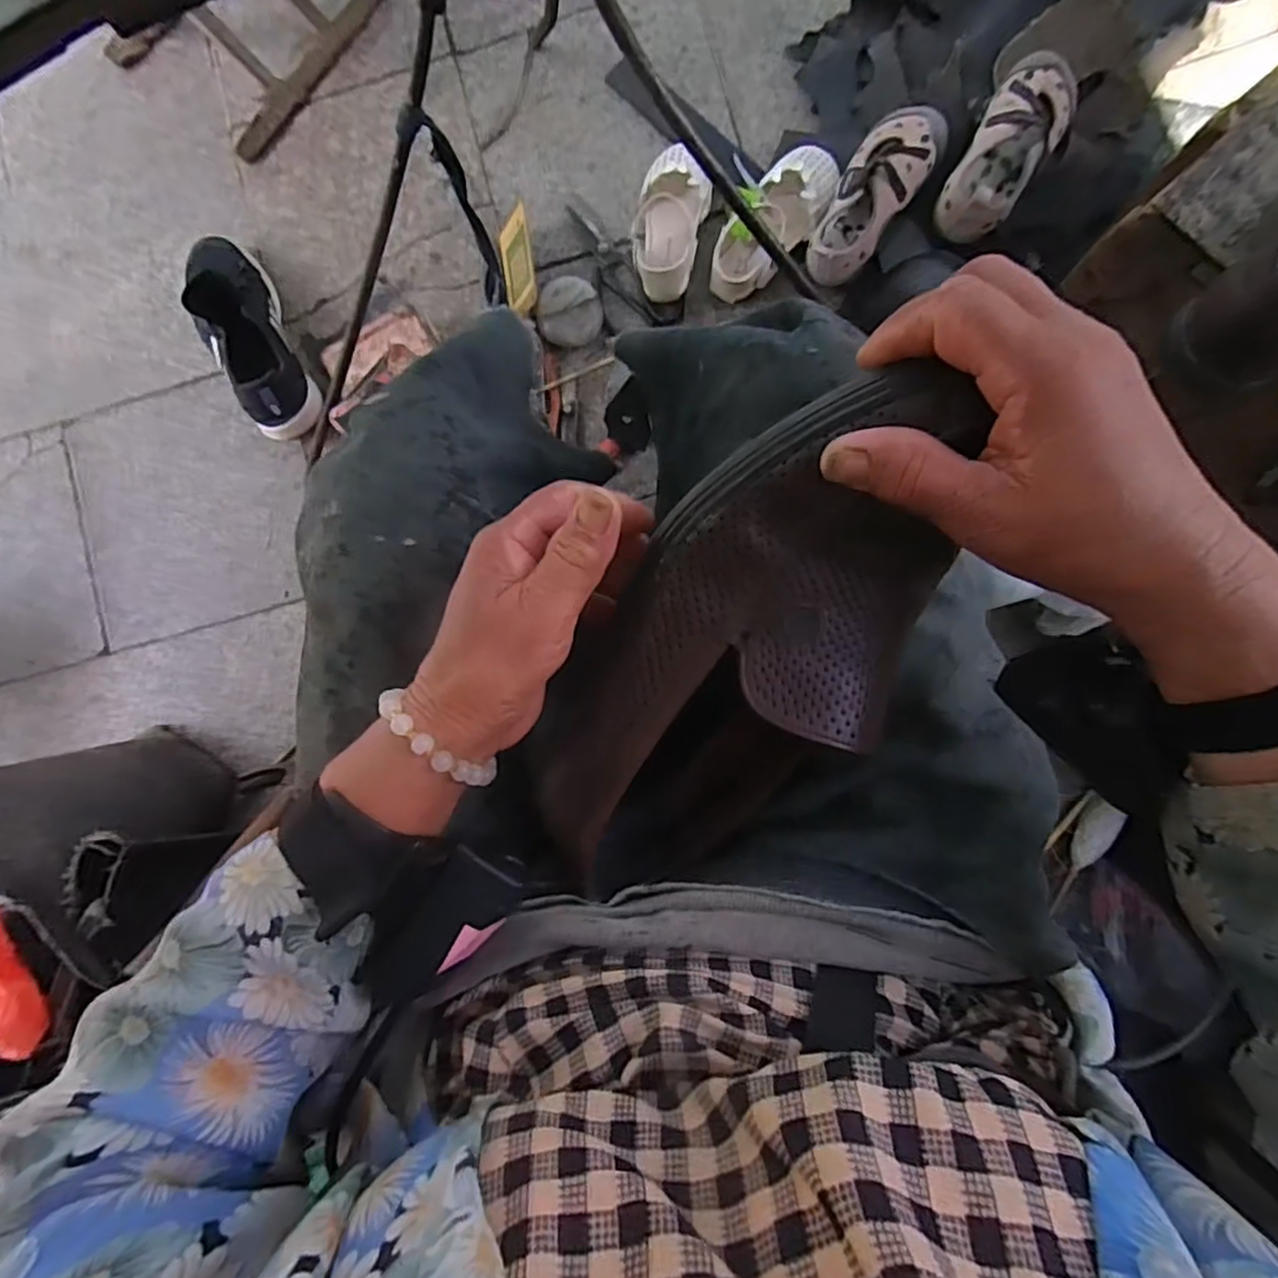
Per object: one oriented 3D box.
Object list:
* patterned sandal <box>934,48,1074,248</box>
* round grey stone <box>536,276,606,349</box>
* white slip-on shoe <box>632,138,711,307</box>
[{"bbox_3d":[0.361,-0.481,0.663,0.080,0.055,0.165,35,90,5],"label":"patterned sandal"},{"bbox_3d":[-0.077,-0.367,0.754,0.070,0.035,0.071,0,87,4],"label":"round grey stone"},{"bbox_3d":[0.033,-0.450,0.735,0.077,0.059,0.159,10,88,4],"label":"white slip-on shoe"}]

